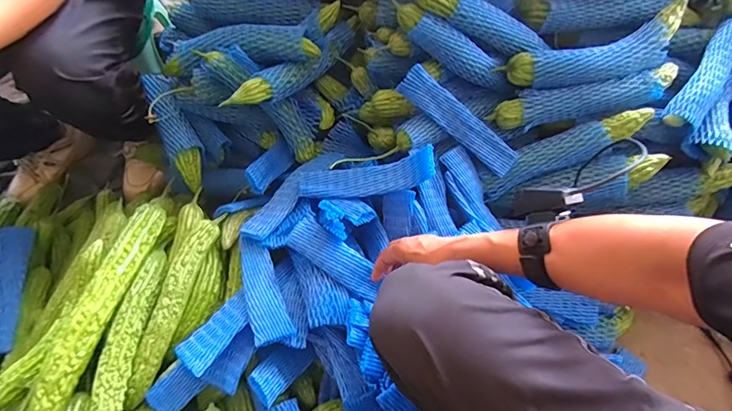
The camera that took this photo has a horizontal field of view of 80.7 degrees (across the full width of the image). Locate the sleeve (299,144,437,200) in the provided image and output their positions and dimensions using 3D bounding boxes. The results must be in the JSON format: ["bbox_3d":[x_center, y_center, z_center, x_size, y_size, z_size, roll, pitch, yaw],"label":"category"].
[{"bbox_3d":[0.000,-0.048,0.689,0.219,0.045,0.061,-6,65,0],"label":"sleeve"}]

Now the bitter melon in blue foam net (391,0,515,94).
[{"bbox_3d":[0.143,-0.261,0.707,0.249,0.048,0.054,28,65,-20],"label":"bitter melon in blue foam net"}]

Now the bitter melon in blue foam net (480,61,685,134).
[{"bbox_3d":[0.370,-0.179,0.727,0.313,0.053,0.054,-7,65,-1],"label":"bitter melon in blue foam net"}]

